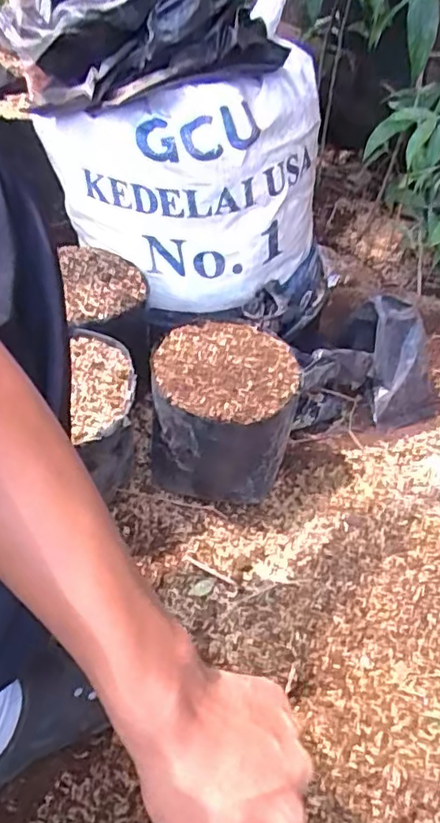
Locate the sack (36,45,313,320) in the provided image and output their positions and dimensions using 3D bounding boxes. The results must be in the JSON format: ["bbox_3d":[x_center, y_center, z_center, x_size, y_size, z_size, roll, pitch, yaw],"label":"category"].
[{"bbox_3d":[-0.023,-0.290,0.800,0.359,0.233,0.229,-14,47,-12],"label":"sack"}]

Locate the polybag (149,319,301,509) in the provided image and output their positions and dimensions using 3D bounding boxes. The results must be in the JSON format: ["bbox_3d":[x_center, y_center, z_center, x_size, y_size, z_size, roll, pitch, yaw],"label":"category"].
[{"bbox_3d":[0.005,0.004,0.723,0.165,0.150,0.167,6,46,4],"label":"polybag"}]

